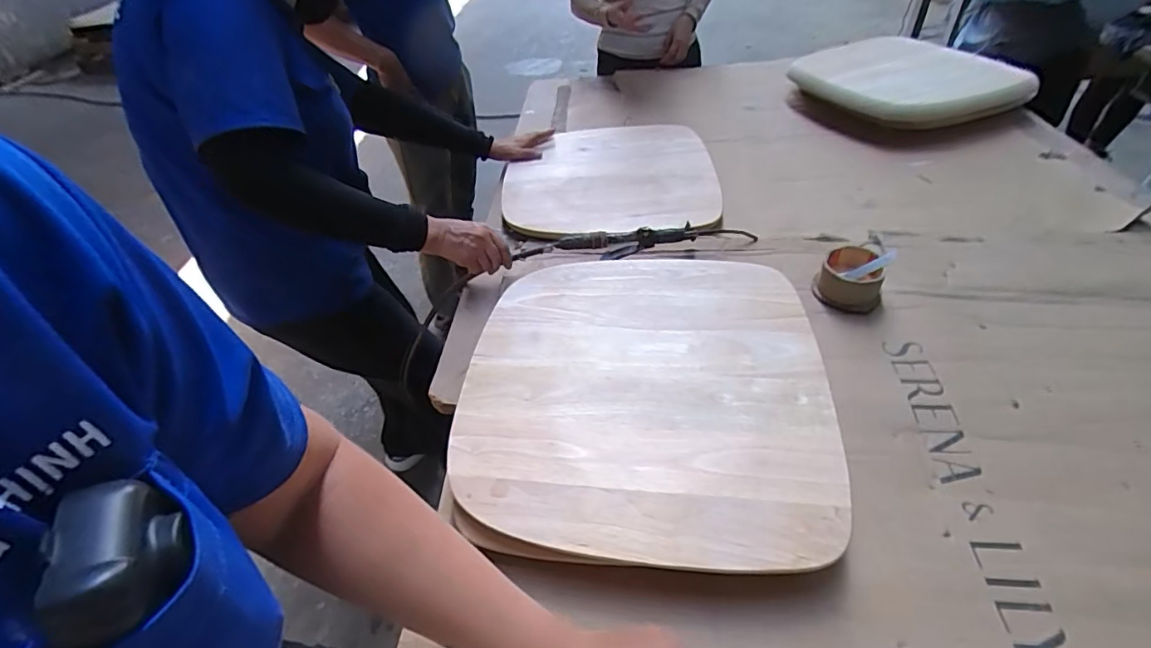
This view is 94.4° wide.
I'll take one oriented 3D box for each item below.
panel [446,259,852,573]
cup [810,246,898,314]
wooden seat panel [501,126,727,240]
[{"bbox_3d":[0.078,0.062,0.626,0.405,0.017,0.419,4,46,10],"label":"panel"},{"bbox_3d":[0.392,-0.067,0.757,0.084,0.056,0.082,-4,43,4],"label":"cup"},{"bbox_3d":[0.061,-0.295,1.059,0.409,0.034,0.457,1,44,9],"label":"wooden seat panel"}]

